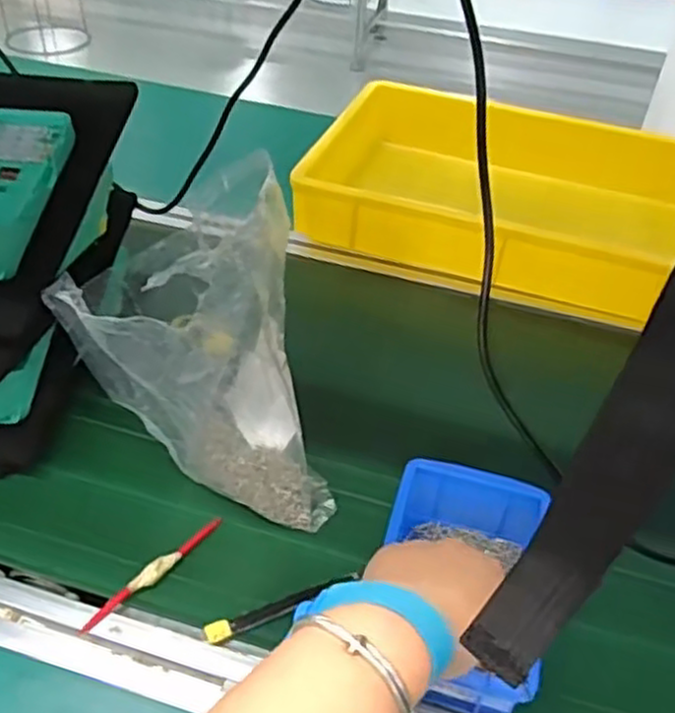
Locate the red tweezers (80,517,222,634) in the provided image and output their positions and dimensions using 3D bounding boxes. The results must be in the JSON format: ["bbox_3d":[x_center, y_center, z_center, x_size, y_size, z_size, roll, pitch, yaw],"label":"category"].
[{"bbox_3d":[-0.118,0.140,0.472,0.010,0.011,0.109,32,49,27],"label":"red tweezers"}]

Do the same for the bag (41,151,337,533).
[{"bbox_3d":[-0.077,-0.004,0.489,0.170,0.203,0.118,9,42,5],"label":"bag"}]

